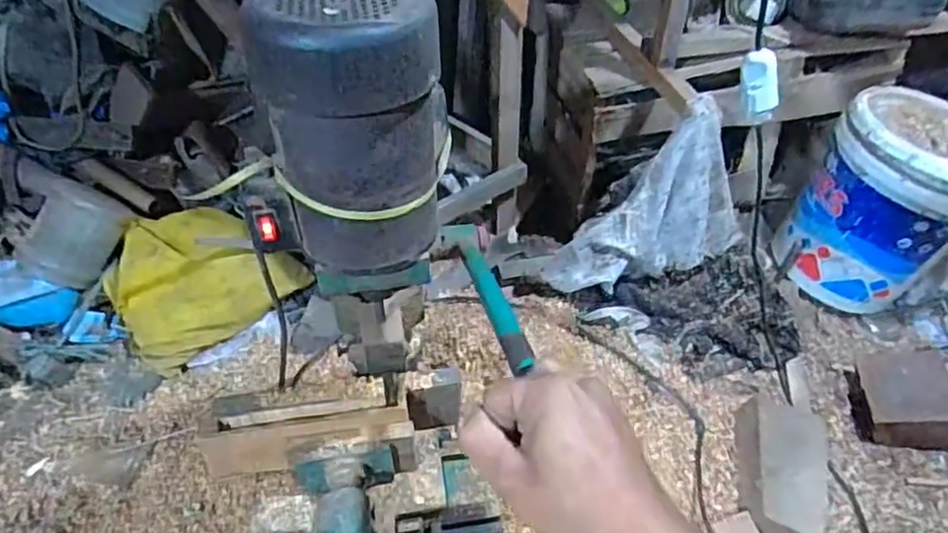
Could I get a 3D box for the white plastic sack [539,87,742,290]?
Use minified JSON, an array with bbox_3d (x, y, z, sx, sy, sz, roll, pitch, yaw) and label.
[{"bbox_3d":[0.300,-0.099,1.087,0.354,0.307,0.083,-14,43,-16],"label":"white plastic sack"}]

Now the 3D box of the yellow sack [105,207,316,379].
[{"bbox_3d":[-0.532,0.028,1.196,0.339,0.153,0.258,27,47,26],"label":"yellow sack"}]

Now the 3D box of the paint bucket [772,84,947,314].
[{"bbox_3d":[0.801,-0.112,1.254,0.303,0.371,0.291,31,49,29],"label":"paint bucket"}]

